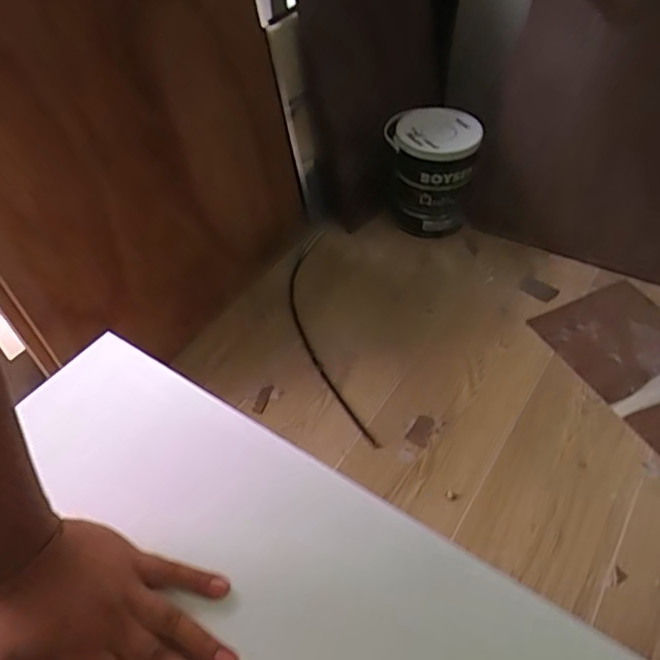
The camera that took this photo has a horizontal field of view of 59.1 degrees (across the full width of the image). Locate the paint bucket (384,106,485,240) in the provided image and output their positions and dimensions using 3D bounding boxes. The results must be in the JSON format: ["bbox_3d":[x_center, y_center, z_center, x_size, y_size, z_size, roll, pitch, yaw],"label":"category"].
[{"bbox_3d":[0.224,-0.354,1.312,0.193,0.270,0.194,-1,47,1],"label":"paint bucket"}]

